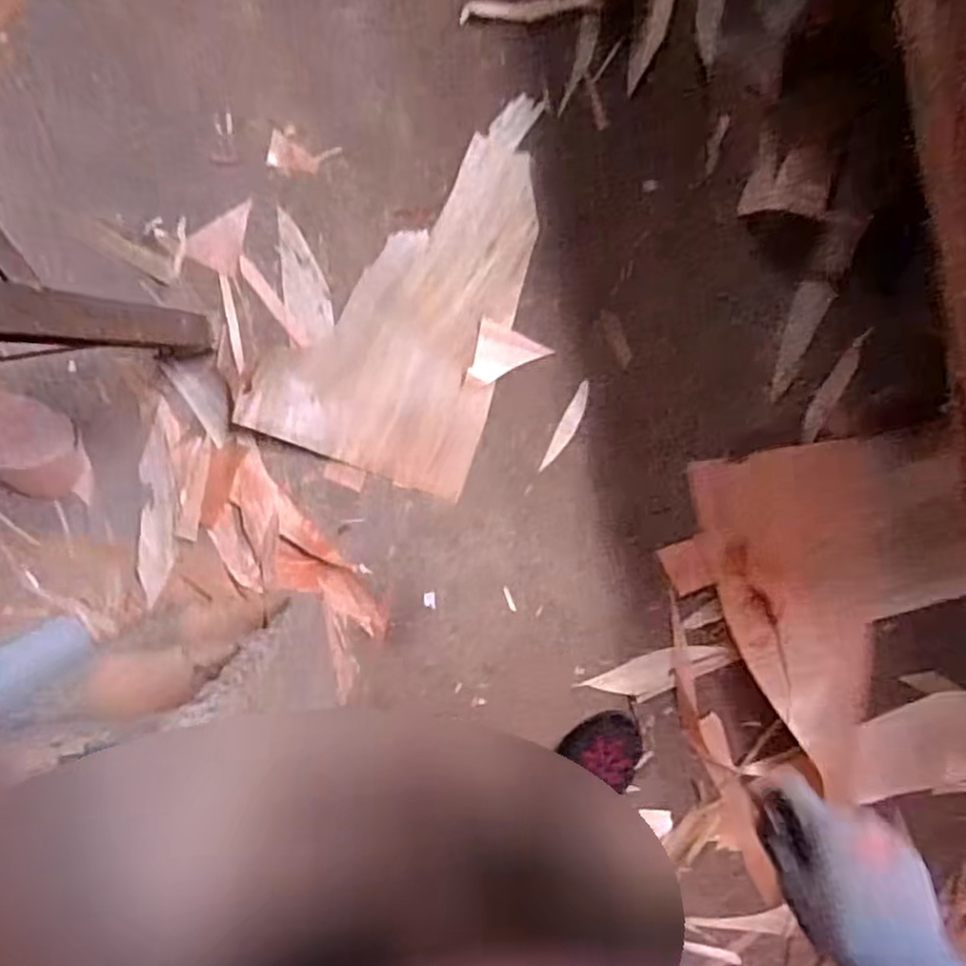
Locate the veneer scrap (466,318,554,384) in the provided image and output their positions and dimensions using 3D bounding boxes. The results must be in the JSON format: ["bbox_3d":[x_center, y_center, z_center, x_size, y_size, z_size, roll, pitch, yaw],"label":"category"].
[{"bbox_3d":[0.029,-0.151,0.881,0.086,0.004,0.069,23,98,0],"label":"veneer scrap"}]

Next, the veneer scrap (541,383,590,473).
[{"bbox_3d":[0.105,-0.068,0.891,0.019,0.004,0.117,26,98,-1],"label":"veneer scrap"}]

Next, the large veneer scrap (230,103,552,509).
[{"bbox_3d":[-0.088,-0.232,0.858,0.266,0.032,0.450,20,98,0],"label":"large veneer scrap"}]

